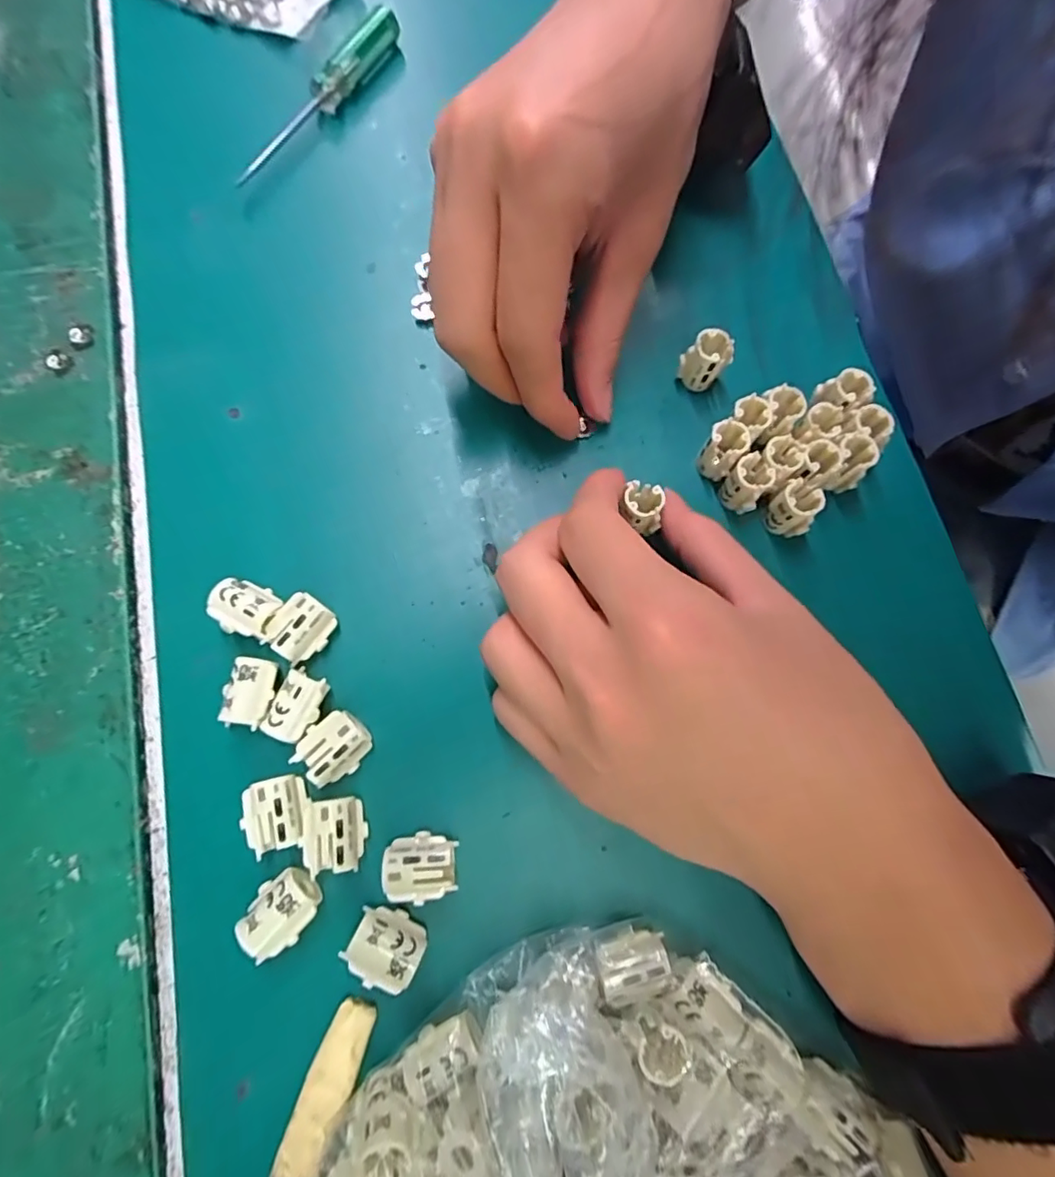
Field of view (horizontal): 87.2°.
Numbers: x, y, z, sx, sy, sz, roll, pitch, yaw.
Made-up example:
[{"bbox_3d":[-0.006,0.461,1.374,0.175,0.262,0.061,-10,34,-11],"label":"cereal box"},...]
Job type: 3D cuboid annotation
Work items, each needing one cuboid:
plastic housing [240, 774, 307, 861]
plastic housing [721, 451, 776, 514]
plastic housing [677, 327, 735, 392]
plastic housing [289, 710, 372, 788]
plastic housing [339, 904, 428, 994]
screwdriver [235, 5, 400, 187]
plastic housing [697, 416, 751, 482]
[{"bbox_3d":[-0.081,0.072,0.178,0.018,0.010,0.021,-14,77,-5],"label":"plastic housing"},{"bbox_3d":[0.083,-0.040,0.212,0.014,0.020,0.016,35,78,7],"label":"plastic housing"},{"bbox_3d":[0.072,-0.093,0.224,0.017,0.020,0.014,29,77,5],"label":"plastic housing"},{"bbox_3d":[-0.064,0.053,0.184,0.022,0.009,0.019,-43,81,-10],"label":"plastic housing"},{"bbox_3d":[-0.043,0.110,0.169,0.022,0.010,0.018,20,77,3],"label":"plastic housing"},{"bbox_3d":[-0.093,-0.224,0.252,0.013,0.013,0.110,34,78,7],"label":"screwdriver"},{"bbox_3d":[0.076,-0.054,0.216,0.014,0.020,0.016,39,78,8],"label":"plastic housing"}]

